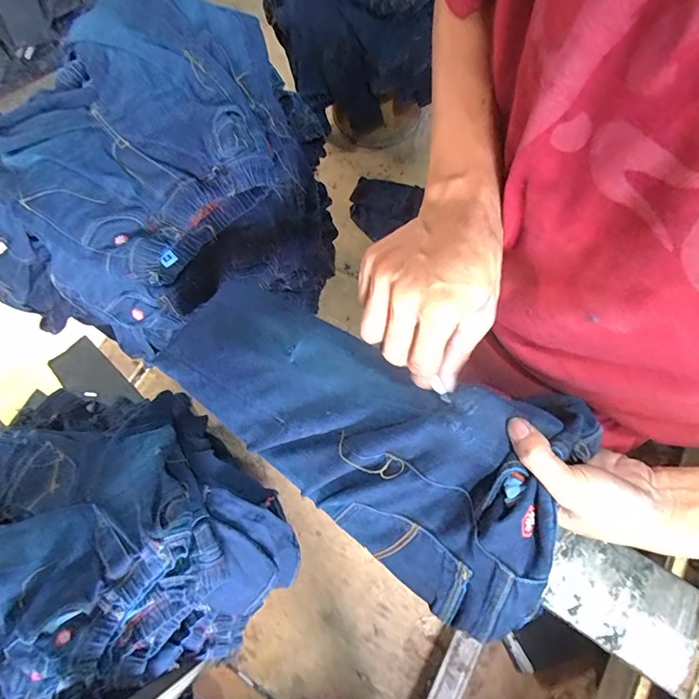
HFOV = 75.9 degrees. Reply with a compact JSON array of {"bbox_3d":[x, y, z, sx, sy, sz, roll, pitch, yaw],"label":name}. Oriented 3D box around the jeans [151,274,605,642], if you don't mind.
[{"bbox_3d":[-0.010,0.055,0.474,0.472,0.139,0.183,29,72,34],"label":"jeans"}]

